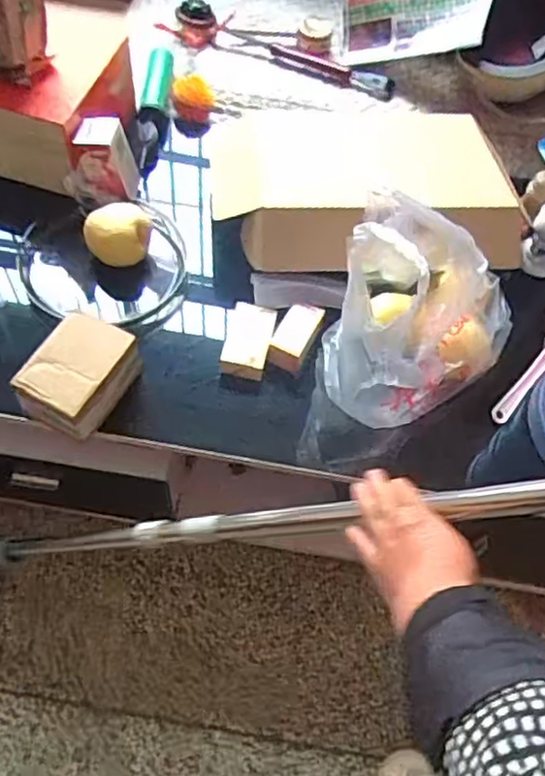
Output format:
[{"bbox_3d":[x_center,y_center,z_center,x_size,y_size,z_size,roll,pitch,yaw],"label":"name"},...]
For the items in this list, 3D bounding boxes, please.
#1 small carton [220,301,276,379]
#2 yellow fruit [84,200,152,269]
[{"bbox_3d":[-0.034,-0.069,0.889,0.063,0.027,0.107,9,60,1],"label":"small carton"},{"bbox_3d":[-0.216,-0.220,0.937,0.089,0.068,0.075,0,60,-4],"label":"yellow fruit"}]

